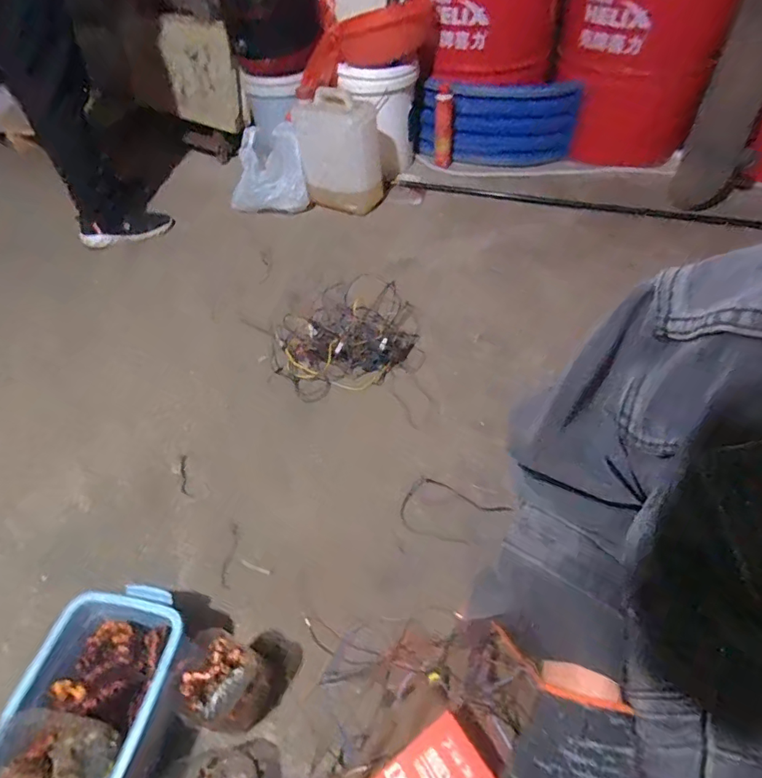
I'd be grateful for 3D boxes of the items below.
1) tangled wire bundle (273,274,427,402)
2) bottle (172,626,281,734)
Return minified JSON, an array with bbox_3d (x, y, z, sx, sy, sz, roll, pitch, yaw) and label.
[{"bbox_3d":[-0.093,-0.148,1.205,0.376,0.136,0.294,-17,51,-10],"label":"tangled wire bundle"},{"bbox_3d":[-0.233,0.464,0.719,0.122,0.169,0.109,22,55,20],"label":"bottle"}]

